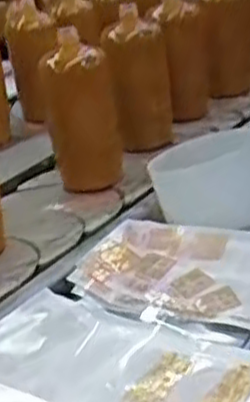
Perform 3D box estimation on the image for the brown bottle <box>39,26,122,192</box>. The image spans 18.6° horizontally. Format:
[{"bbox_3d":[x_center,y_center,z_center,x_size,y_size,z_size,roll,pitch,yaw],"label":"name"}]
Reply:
[{"bbox_3d":[-0.055,-0.114,0.929,0.082,0.163,0.076,-8,23,1],"label":"brown bottle"}]

